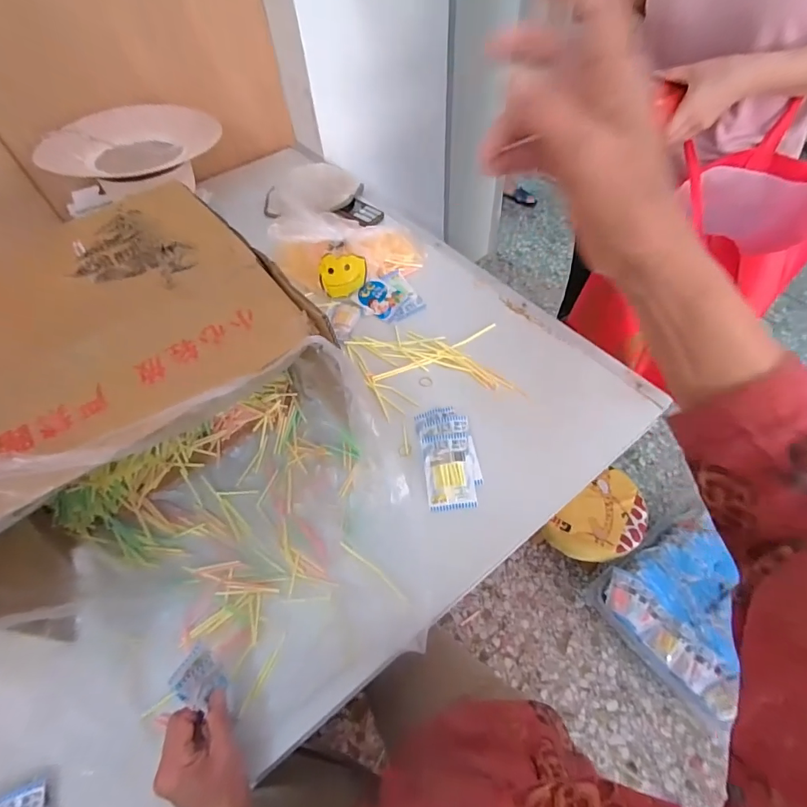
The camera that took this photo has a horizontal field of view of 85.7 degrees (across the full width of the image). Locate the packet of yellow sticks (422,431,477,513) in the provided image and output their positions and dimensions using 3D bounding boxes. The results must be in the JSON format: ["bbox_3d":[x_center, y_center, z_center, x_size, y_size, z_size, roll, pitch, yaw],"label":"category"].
[{"bbox_3d":[0.063,0.089,0.593,0.064,0.018,0.108,-5,55,0],"label":"packet of yellow sticks"}]

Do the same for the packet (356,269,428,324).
[{"bbox_3d":[-0.024,-0.196,0.796,0.098,0.017,0.099,-33,59,-18],"label":"packet"}]

